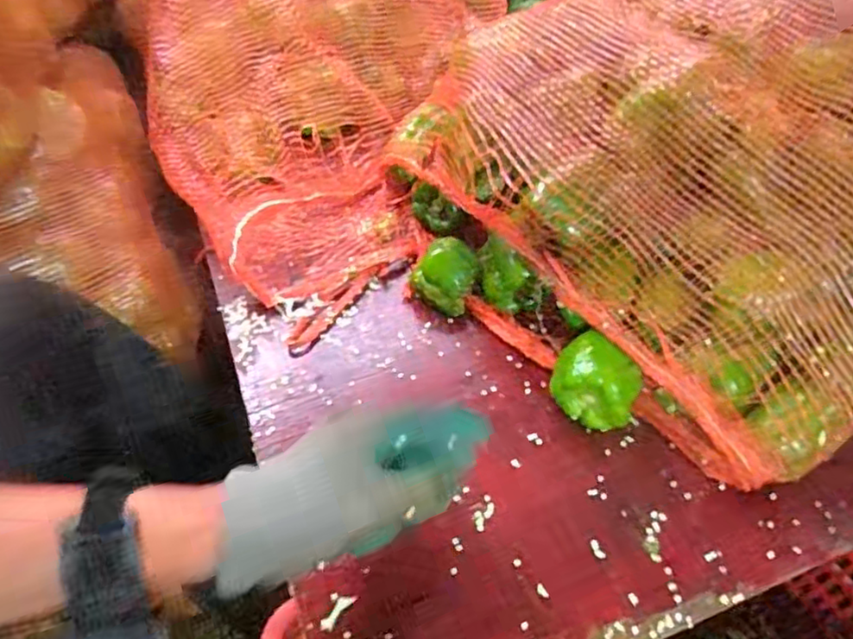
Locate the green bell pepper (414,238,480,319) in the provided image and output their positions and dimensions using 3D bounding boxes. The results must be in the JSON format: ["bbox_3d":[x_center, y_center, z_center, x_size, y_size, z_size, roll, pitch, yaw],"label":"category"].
[{"bbox_3d":[0.019,-0.040,0.606,0.052,0.050,0.057,-1,52,1],"label":"green bell pepper"}]

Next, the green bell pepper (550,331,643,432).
[{"bbox_3d":[0.138,0.051,0.521,0.064,0.055,0.051,24,56,19],"label":"green bell pepper"}]

